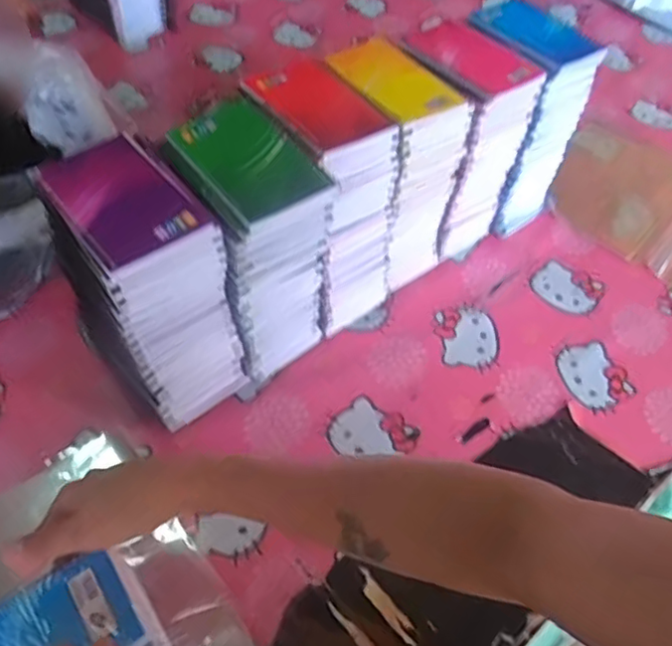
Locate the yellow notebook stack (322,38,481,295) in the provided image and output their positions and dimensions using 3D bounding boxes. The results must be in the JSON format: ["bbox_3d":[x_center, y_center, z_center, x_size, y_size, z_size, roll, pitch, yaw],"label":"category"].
[{"bbox_3d":[0.054,-0.155,0.693,0.098,0.239,0.122,-31,60,-25],"label":"yellow notebook stack"}]

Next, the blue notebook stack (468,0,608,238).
[{"bbox_3d":[0.205,-0.237,0.765,0.100,0.232,0.134,-30,59,-24],"label":"blue notebook stack"}]

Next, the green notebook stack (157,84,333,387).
[{"bbox_3d":[-0.076,-0.055,0.597,0.102,0.246,0.128,-31,60,-25],"label":"green notebook stack"}]

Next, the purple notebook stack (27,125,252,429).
[{"bbox_3d":[-0.157,-0.020,0.564,0.097,0.245,0.127,-31,59,-25],"label":"purple notebook stack"}]

